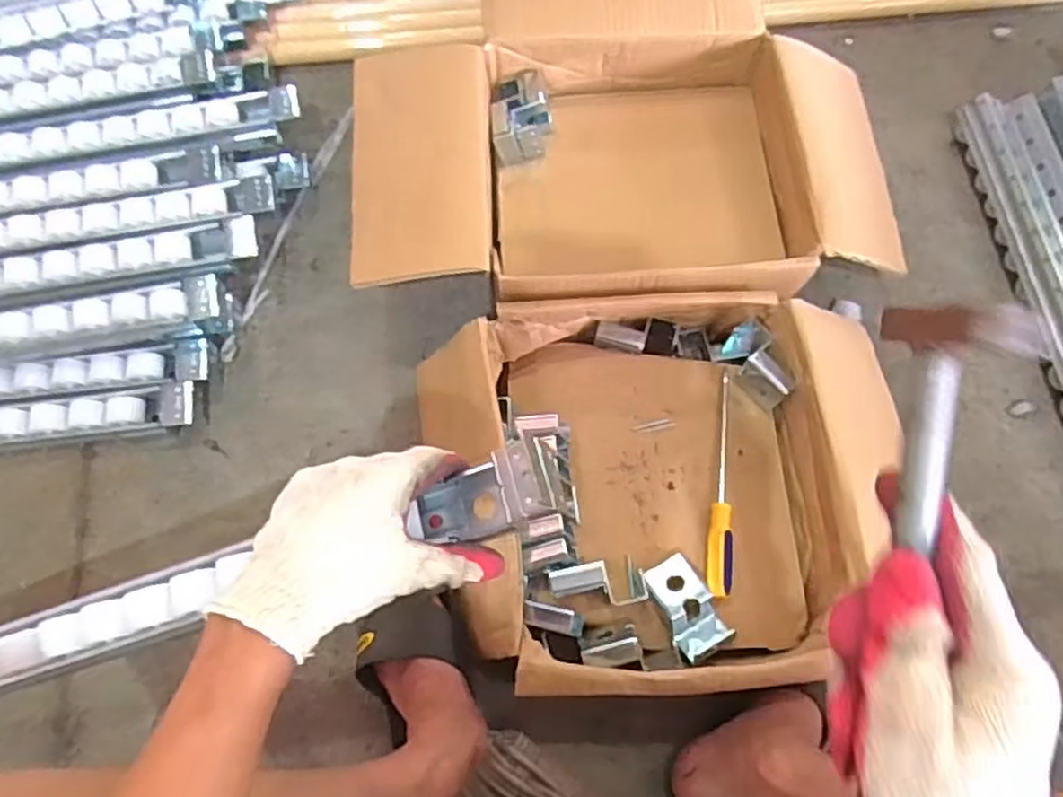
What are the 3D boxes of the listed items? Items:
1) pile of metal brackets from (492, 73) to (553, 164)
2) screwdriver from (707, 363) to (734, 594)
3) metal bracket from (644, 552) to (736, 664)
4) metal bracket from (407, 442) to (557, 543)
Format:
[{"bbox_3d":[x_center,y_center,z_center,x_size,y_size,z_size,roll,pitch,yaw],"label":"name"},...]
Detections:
[{"bbox_3d":[-0.010,-0.311,0.795,0.066,0.035,0.100,-4,71,-3],"label":"pile of metal brackets"},{"bbox_3d":[0.179,0.074,0.665,0.025,0.025,0.216,8,71,1],"label":"screwdriver"},{"bbox_3d":[0.135,0.181,0.619,0.045,0.031,0.083,-28,74,-10],"label":"metal bracket"},{"bbox_3d":[-0.034,0.061,0.436,0.042,0.101,0.045,8,66,-39],"label":"metal bracket"}]

